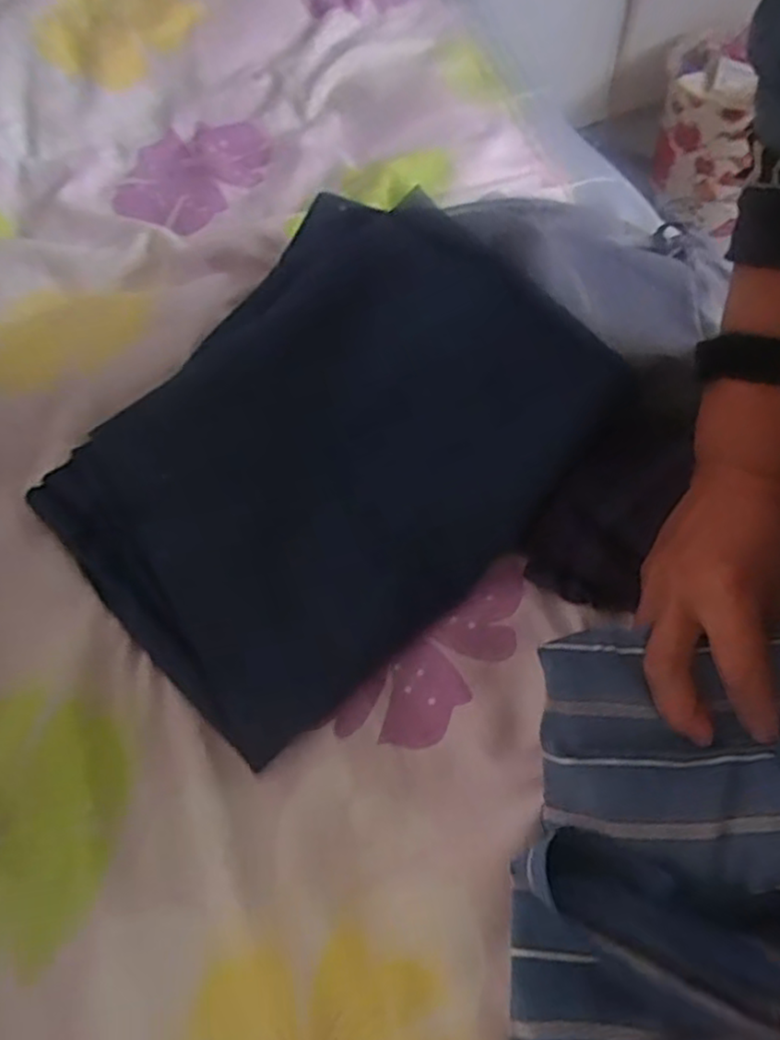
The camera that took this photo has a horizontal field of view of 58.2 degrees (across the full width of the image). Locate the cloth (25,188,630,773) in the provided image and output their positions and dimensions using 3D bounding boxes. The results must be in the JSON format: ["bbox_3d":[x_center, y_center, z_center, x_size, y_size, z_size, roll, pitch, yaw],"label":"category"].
[{"bbox_3d":[-0.042,-0.063,0.458,0.343,0.084,0.260,-39,65,-17],"label":"cloth"}]

